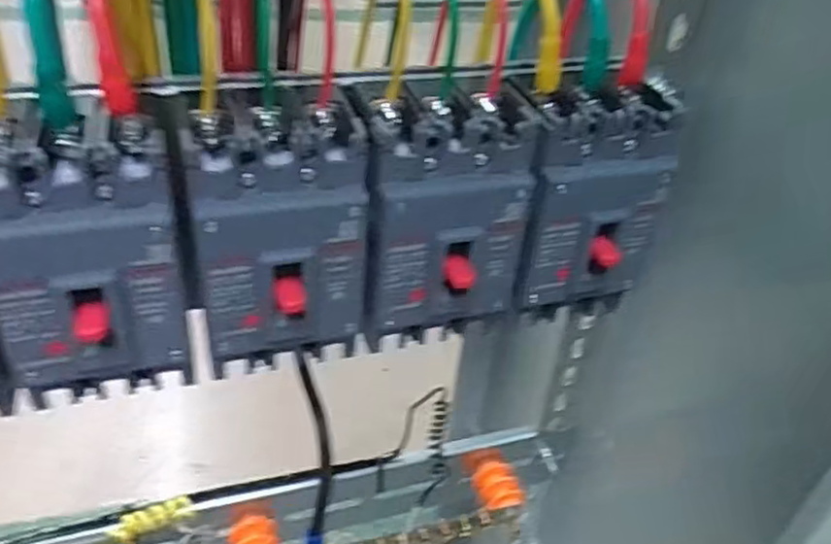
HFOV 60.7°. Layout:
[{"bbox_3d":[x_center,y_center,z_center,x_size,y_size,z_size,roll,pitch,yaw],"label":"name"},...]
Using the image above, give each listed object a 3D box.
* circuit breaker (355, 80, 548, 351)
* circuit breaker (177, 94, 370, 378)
[{"bbox_3d":[0.011,-0.024,0.356,0.080,0.116,0.064,-8,40,-19],"label":"circuit breaker"},{"bbox_3d":[-0.066,-0.014,0.334,0.078,0.119,0.064,-5,39,-16],"label":"circuit breaker"}]

